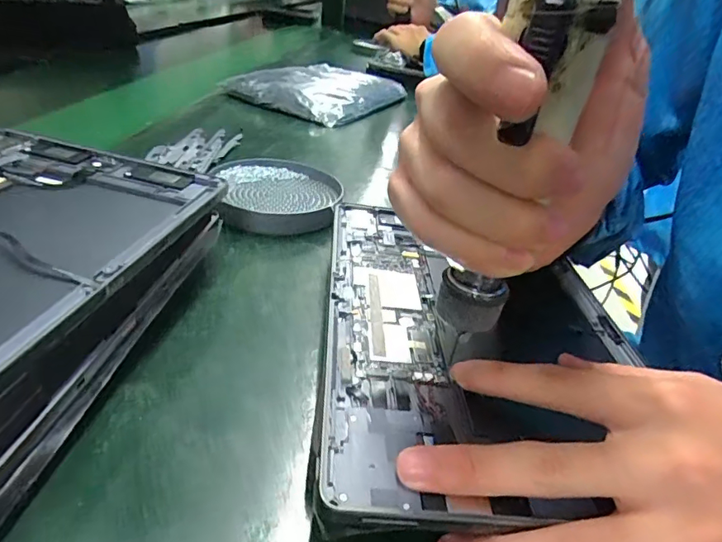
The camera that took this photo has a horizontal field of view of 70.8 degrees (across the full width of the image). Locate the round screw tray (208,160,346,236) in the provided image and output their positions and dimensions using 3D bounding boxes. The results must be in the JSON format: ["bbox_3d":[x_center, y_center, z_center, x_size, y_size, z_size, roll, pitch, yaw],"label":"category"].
[{"bbox_3d":[-0.069,-0.069,0.441,0.105,0.017,0.115,4,30,-3],"label":"round screw tray"}]

